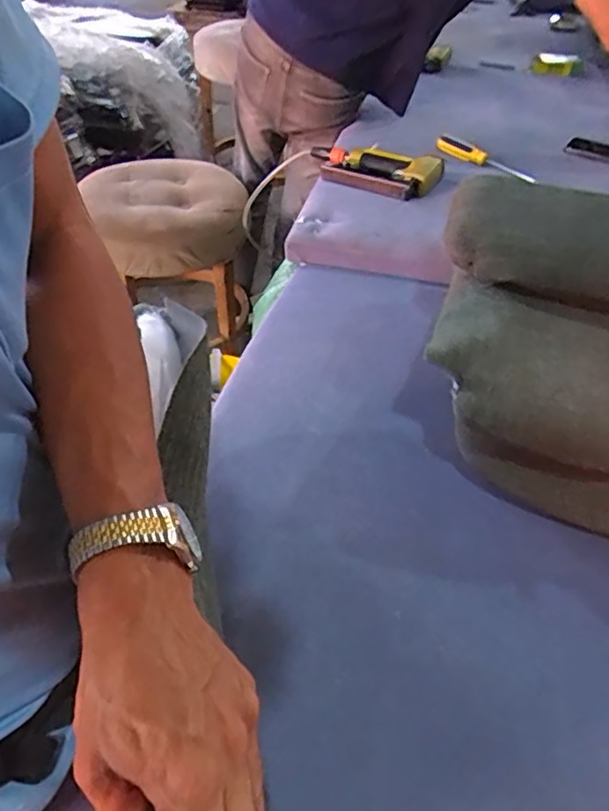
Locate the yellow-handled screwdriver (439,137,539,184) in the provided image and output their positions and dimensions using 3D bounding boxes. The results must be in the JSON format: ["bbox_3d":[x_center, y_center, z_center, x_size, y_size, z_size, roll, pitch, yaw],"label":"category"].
[{"bbox_3d":[0.338,-0.479,1.103,0.035,0.024,0.245,-24,50,-23],"label":"yellow-handled screwdriver"}]

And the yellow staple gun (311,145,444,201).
[{"bbox_3d":[0.120,-0.443,1.071,0.250,0.038,0.156,20,48,18],"label":"yellow staple gun"}]

